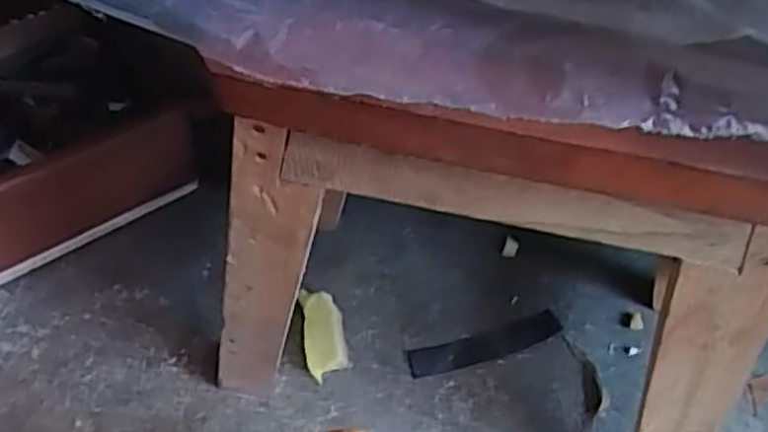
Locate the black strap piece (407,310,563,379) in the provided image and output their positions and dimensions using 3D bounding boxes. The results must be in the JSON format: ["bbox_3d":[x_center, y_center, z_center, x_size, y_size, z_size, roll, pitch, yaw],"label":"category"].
[{"bbox_3d":[0.106,0.138,0.773,0.160,0.005,0.032,-16,65,-5],"label":"black strap piece"}]

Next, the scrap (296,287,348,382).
[{"bbox_3d":[-0.064,0.124,0.777,0.043,0.030,0.091,-9,55,-3],"label":"scrap"}]

